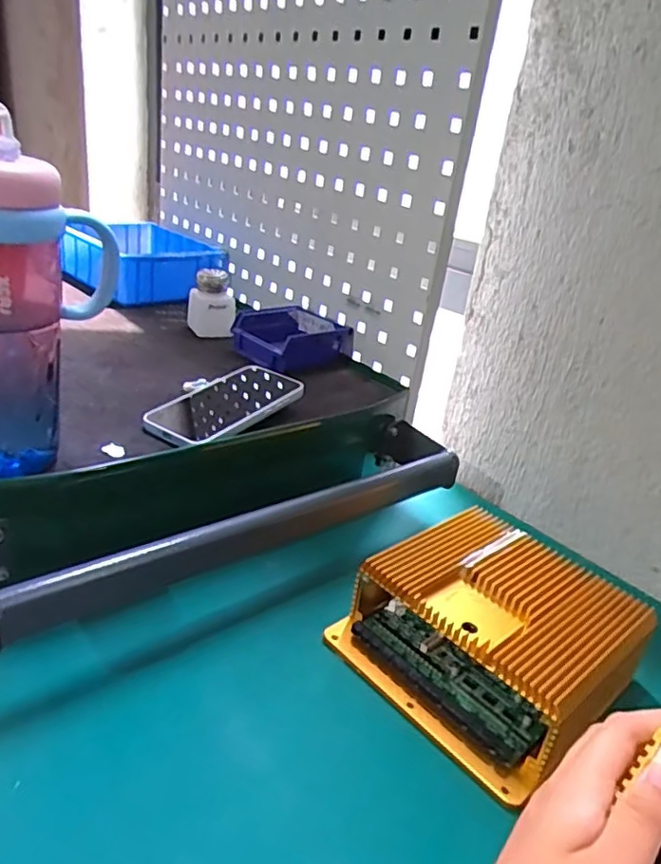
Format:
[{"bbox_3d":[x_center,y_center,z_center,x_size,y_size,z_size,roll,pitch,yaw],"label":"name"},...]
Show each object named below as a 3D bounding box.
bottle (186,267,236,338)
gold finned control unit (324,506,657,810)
[{"bbox_3d":[-0.155,-0.168,0.805,0.059,0.077,0.050,0,27,-16],"label":"bottle"},{"bbox_3d":[0.131,0.156,0.497,0.180,0.069,0.192,-18,36,-41],"label":"gold finned control unit"}]

